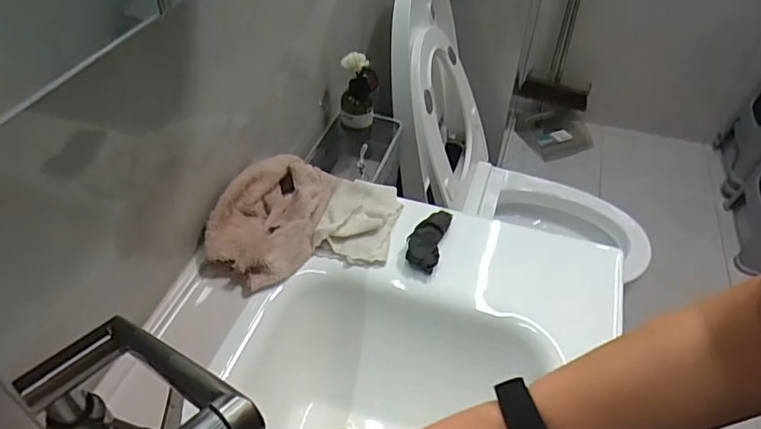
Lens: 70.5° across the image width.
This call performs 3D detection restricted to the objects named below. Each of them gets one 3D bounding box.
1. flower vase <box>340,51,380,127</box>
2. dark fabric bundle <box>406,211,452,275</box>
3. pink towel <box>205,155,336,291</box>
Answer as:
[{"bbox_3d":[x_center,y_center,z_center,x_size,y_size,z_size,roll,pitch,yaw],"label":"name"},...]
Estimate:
[{"bbox_3d":[-0.036,-0.198,0.882,0.057,0.144,0.044,0,44,-2],"label":"flower vase"},{"bbox_3d":[0.058,0.022,0.637,0.037,0.023,0.100,13,45,11],"label":"dark fabric bundle"},{"bbox_3d":[-0.124,-0.009,0.643,0.114,0.042,0.201,14,45,13],"label":"pink towel"}]

